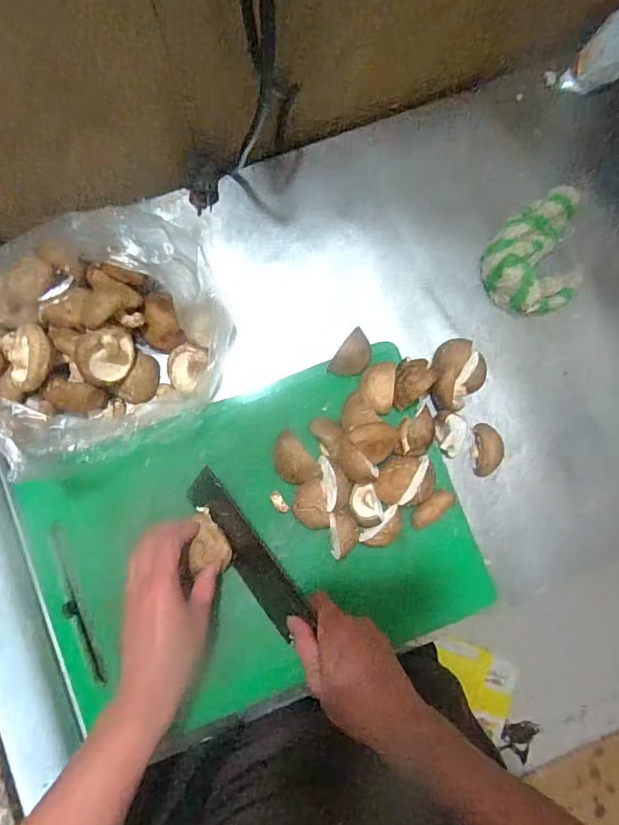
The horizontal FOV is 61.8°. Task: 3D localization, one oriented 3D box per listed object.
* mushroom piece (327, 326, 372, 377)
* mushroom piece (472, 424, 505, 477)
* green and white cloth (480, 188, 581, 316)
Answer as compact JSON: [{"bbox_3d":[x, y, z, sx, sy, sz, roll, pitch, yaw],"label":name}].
[{"bbox_3d":[0.050,-0.063,0.593,0.036,0.020,0.056,40,83,4],"label":"mushroom piece"},{"bbox_3d":[0.210,0.043,0.604,0.030,0.023,0.061,0,82,-2],"label":"mushroom piece"},{"bbox_3d":[0.291,-0.197,0.625,0.115,0.043,0.168,42,83,4],"label":"green and white cloth"}]

